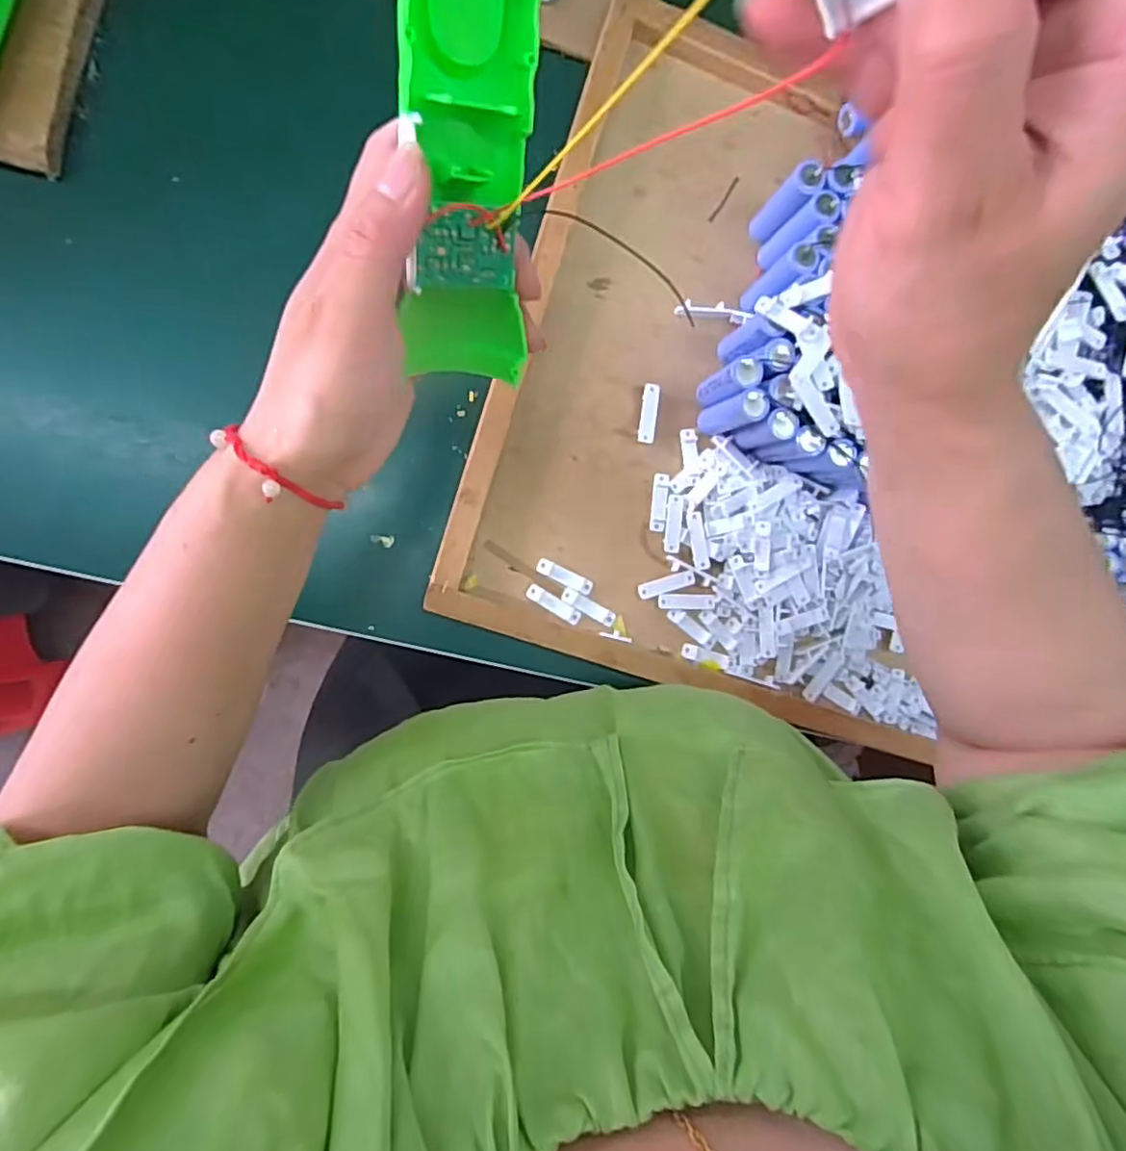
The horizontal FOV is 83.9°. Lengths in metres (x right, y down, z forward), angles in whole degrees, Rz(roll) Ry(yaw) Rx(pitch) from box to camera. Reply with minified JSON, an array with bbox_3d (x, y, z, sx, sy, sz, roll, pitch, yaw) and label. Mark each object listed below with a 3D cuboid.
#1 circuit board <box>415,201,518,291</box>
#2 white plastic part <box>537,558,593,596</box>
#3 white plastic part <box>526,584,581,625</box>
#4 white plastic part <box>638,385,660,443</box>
[{"bbox_3d":[-0.032,-0.113,0.219,0.034,0.005,0.027,-9,132,-23],"label":"circuit board"},{"bbox_3d":[0.001,0.001,0.397,0.038,0.005,0.011,25,87,-6],"label":"white plastic part"},{"bbox_3d":[-0.006,0.019,0.396,0.038,0.004,0.011,32,86,-5],"label":"white plastic part"},{"bbox_3d":[0.055,-0.103,0.401,0.011,0.009,0.038,5,89,-7],"label":"white plastic part"}]

